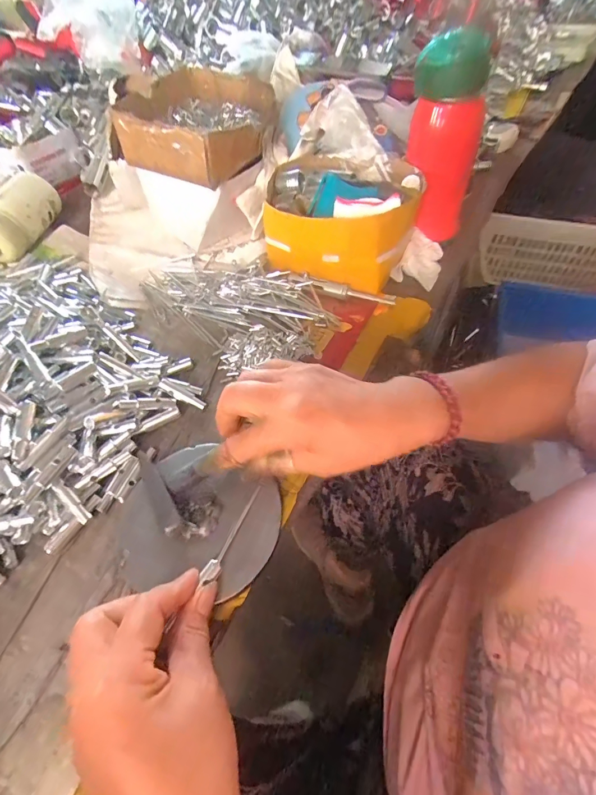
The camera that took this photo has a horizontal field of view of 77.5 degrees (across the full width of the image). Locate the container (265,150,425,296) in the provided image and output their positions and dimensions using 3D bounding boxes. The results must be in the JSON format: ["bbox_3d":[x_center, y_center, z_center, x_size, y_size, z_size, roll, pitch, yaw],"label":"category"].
[{"bbox_3d":[0.049,-0.215,0.448,0.175,0.084,0.141,15,56,13],"label":"container"}]

